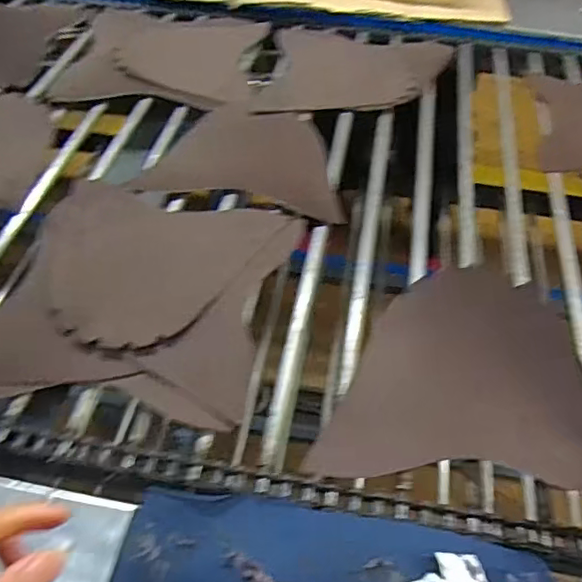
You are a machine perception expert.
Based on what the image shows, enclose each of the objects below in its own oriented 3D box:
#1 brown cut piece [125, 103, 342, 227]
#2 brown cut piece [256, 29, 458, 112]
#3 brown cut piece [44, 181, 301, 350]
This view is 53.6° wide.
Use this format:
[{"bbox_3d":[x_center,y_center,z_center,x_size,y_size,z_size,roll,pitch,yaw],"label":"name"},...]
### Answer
[{"bbox_3d":[-0.041,-0.177,0.754,0.241,0.012,0.203,11,52,9],"label":"brown cut piece"},{"bbox_3d":[0.105,-0.346,0.891,0.269,0.015,0.255,8,51,4],"label":"brown cut piece"},{"bbox_3d":[-0.156,-0.033,0.621,0.259,0.017,0.223,13,48,4],"label":"brown cut piece"}]

